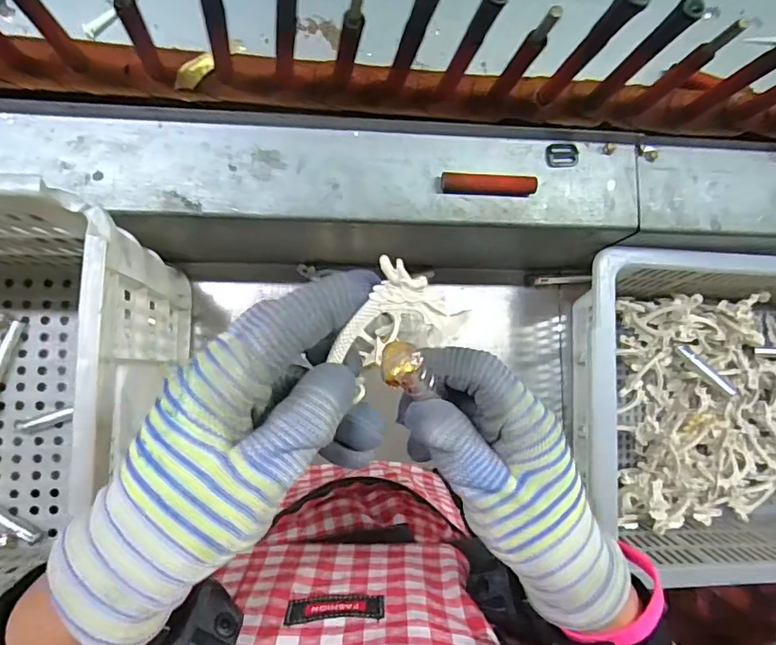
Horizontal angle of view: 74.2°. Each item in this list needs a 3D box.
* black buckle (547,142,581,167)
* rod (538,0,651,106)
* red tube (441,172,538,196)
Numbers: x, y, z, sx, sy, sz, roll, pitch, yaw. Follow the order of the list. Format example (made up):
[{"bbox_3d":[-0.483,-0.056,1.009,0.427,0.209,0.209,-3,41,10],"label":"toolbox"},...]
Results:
[{"bbox_3d":[0.176,-0.168,0.514,0.034,0.004,0.024,-4,90,-4],"label":"black buckle"},{"bbox_3d":[0.159,-0.218,0.417,0.020,0.150,0.022,0,89,-4],"label":"rod"},{"bbox_3d":[0.099,-0.134,0.498,0.091,0.016,0.019,2,89,-4],"label":"red tube"}]

